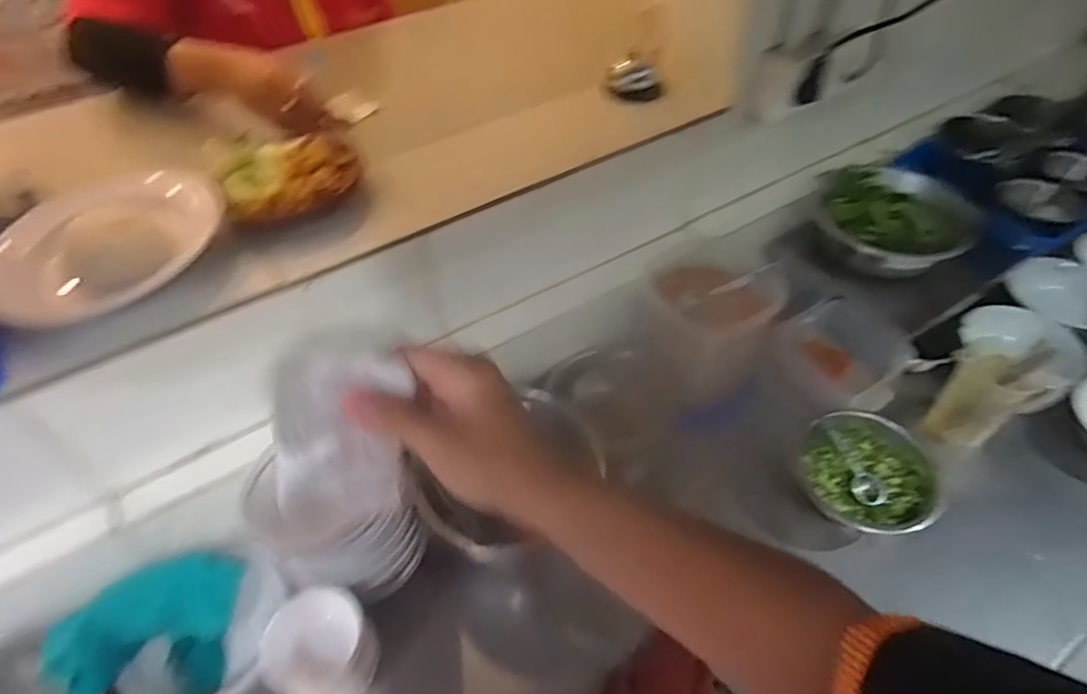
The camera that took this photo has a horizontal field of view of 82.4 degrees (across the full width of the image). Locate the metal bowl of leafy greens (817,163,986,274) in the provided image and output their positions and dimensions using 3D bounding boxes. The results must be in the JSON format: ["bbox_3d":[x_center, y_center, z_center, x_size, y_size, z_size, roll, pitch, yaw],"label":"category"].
[{"bbox_3d":[0.499,-0.176,0.898,0.211,0.083,0.184,29,57,24],"label":"metal bowl of leafy greens"}]

